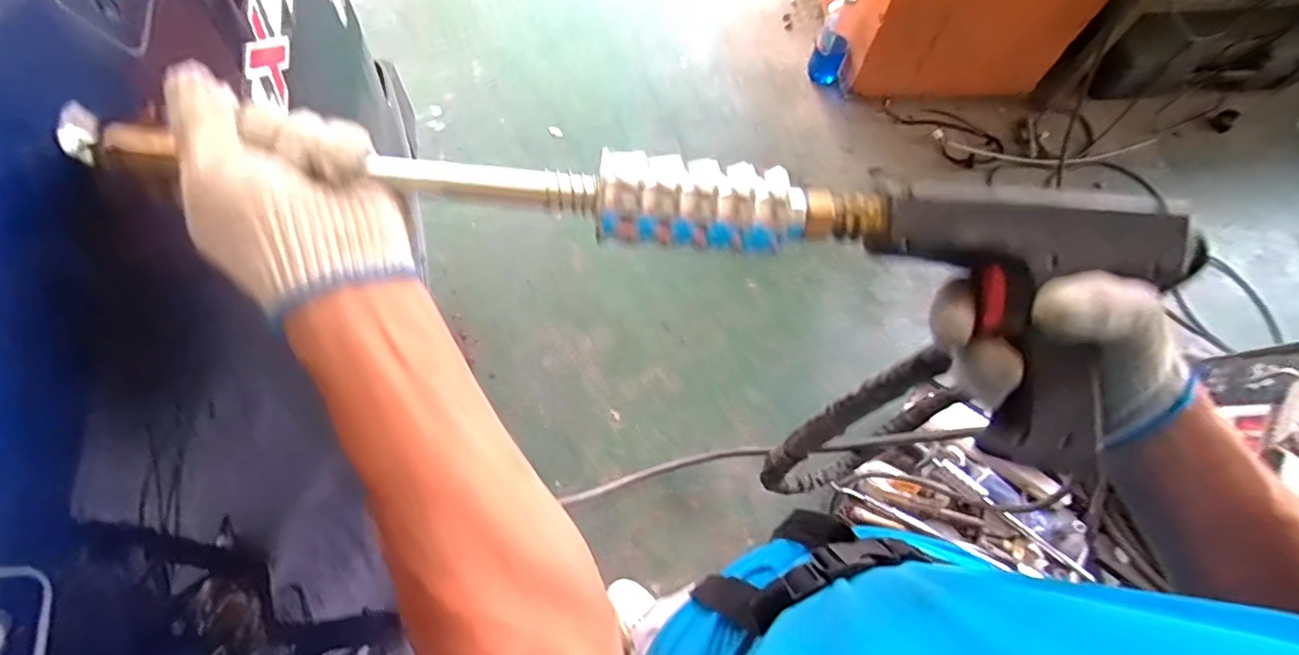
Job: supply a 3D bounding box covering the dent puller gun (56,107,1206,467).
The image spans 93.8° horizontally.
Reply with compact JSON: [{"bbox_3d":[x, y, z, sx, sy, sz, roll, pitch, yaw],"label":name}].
[{"bbox_3d":[0.001,-0.035,0.318,0.577,0.061,0.131,10,72,-2],"label":"dent puller gun"}]

